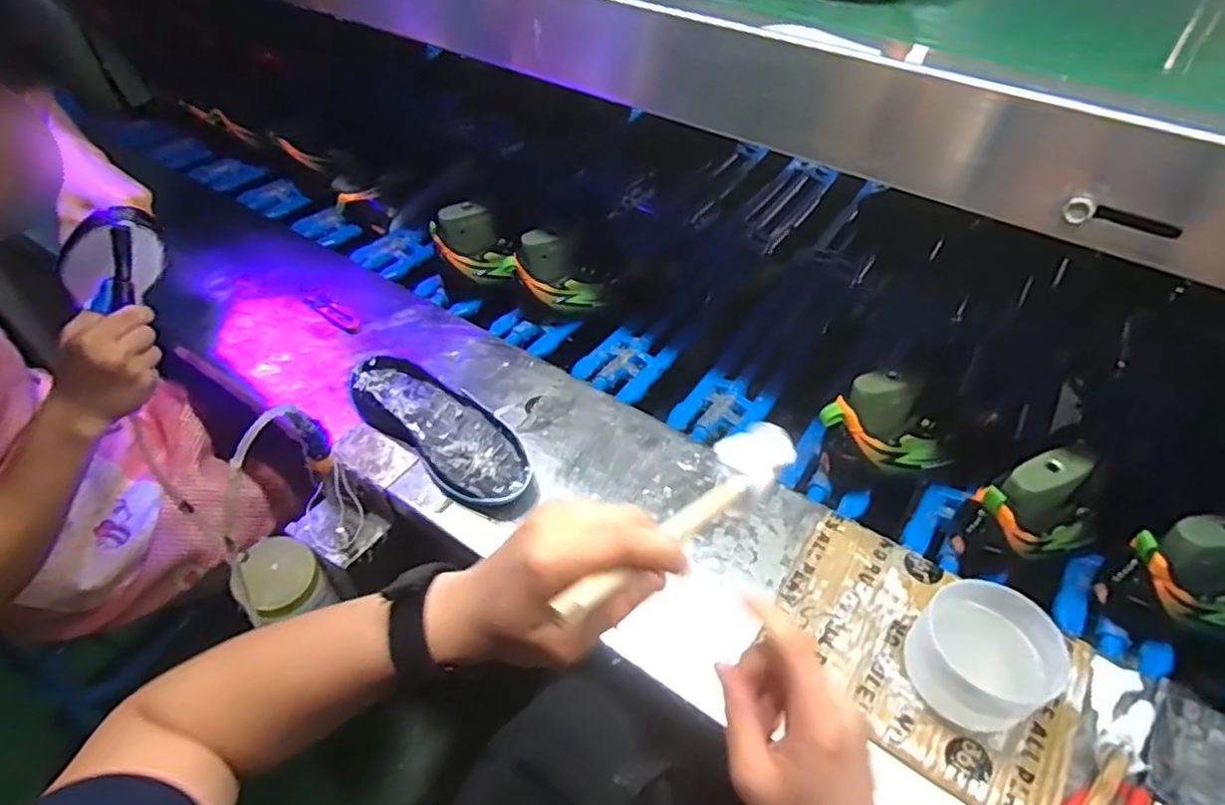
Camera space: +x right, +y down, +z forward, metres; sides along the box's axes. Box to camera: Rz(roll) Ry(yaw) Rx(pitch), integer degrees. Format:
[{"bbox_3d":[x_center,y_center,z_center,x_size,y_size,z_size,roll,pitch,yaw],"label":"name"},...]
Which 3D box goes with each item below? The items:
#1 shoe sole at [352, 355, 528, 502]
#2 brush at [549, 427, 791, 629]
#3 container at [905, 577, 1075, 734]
[{"bbox_3d":[-0.174,0.020,0.660,0.230,0.043,0.093,32,55,26],"label":"shoe sole"},{"bbox_3d":[0.038,0.052,0.309,0.034,0.024,0.167,32,39,26],"label":"brush"},{"bbox_3d":[0.278,0.199,0.489,0.096,0.074,0.092,0,47,0],"label":"container"}]

